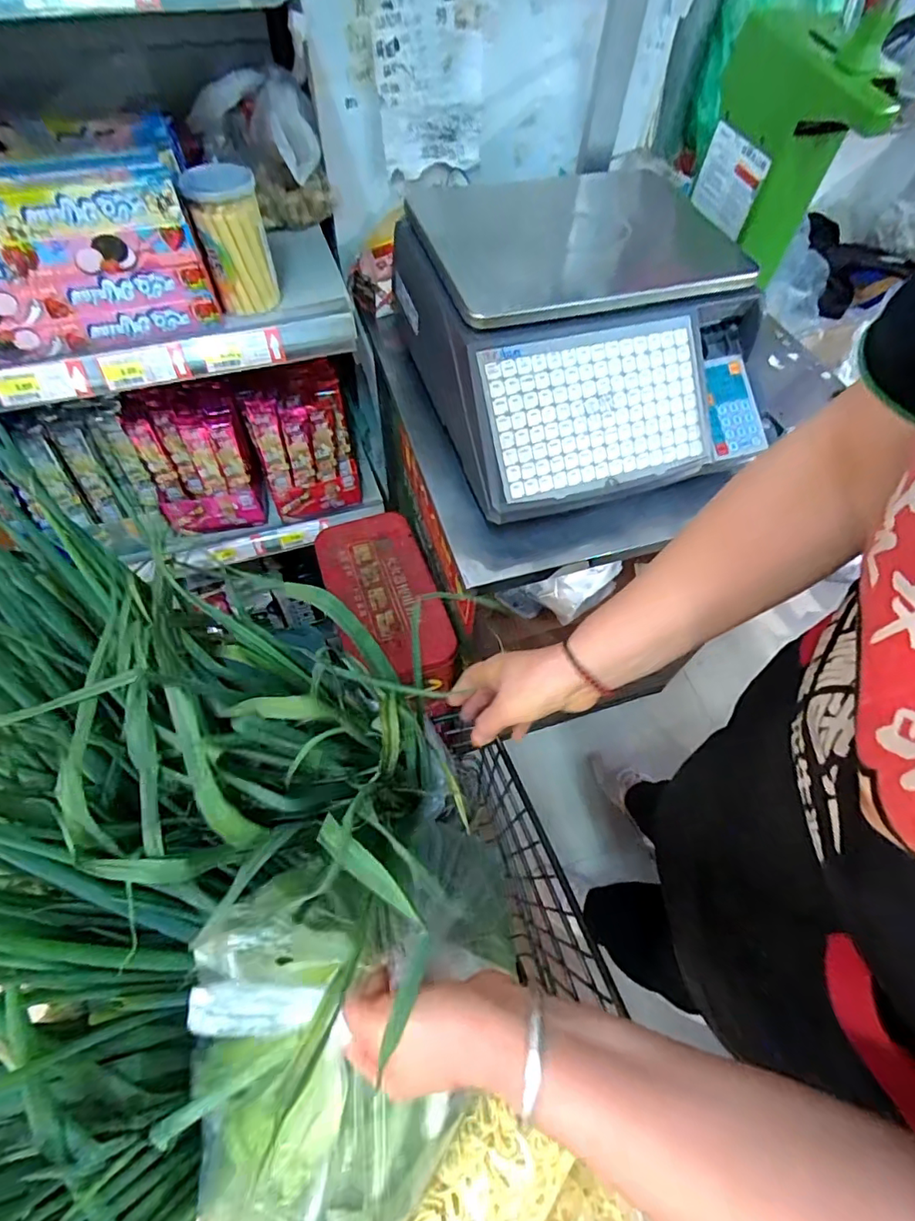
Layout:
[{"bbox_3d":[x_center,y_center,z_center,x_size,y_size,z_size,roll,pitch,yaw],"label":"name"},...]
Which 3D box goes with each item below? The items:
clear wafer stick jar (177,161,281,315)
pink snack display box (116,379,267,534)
[{"bbox_3d":[-0.252,-0.417,0.609,0.072,0.136,0.067,-10,61,-8],"label":"clear wafer stick jar"},{"bbox_3d":[-0.414,-0.233,0.858,0.174,0.220,0.095,-9,60,-7],"label":"pink snack display box"}]

